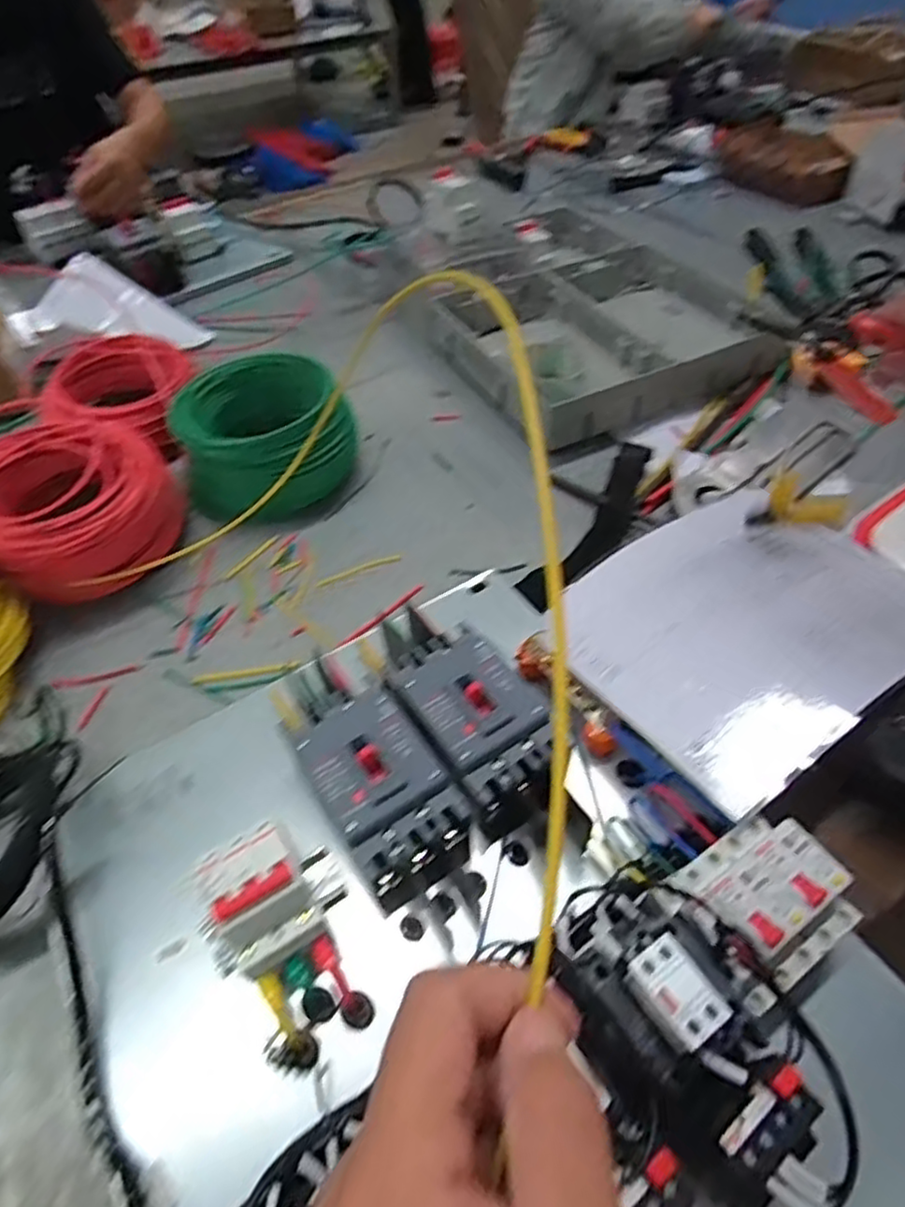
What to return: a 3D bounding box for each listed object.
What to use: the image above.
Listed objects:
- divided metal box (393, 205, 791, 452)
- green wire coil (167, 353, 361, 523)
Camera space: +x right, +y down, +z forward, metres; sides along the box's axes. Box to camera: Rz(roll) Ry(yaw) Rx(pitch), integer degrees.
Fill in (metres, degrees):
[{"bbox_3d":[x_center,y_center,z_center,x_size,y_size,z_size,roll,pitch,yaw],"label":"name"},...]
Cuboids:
[{"bbox_3d":[0.155,-0.425,0.926,0.374,0.086,0.497,-23,52,-17],"label":"divided metal box"},{"bbox_3d":[-0.198,-0.193,0.736,0.177,0.100,0.203,-1,49,1],"label":"green wire coil"}]

